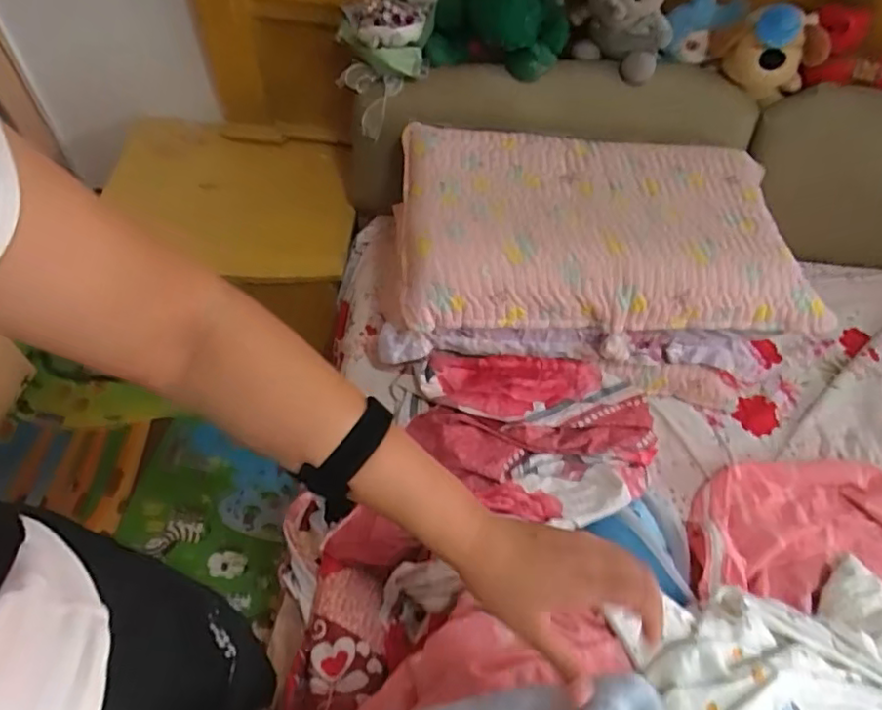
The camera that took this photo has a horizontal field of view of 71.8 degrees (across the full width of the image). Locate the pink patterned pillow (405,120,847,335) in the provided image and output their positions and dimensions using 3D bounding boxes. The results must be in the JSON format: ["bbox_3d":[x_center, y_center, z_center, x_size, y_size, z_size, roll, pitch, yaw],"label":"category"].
[{"bbox_3d":[0.272,-0.232,1.071,0.662,0.135,0.387,2,57,-3],"label":"pink patterned pillow"}]

